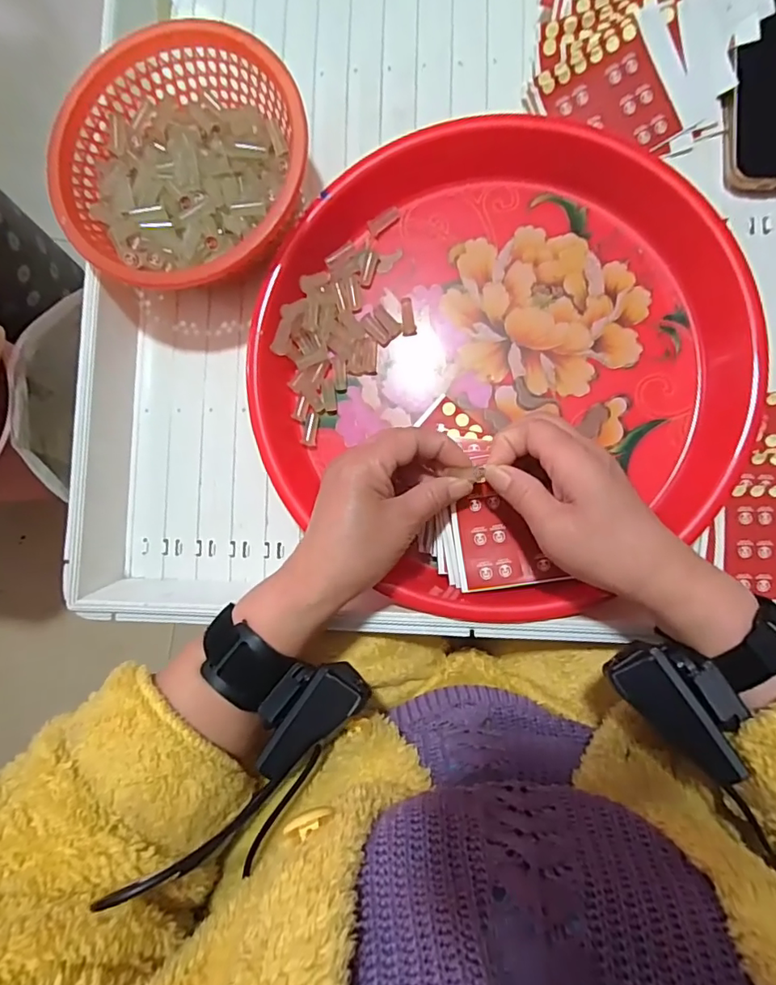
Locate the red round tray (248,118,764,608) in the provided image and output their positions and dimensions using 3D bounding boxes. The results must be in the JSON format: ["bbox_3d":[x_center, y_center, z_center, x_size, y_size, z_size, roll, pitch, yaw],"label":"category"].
[{"bbox_3d":[0.072,-0.092,0.360,0.323,0.052,0.324,0,86,1],"label":"red round tray"}]

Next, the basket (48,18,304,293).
[{"bbox_3d":[-0.142,-0.223,0.370,0.168,0.072,0.169,0,86,1],"label":"basket"}]

